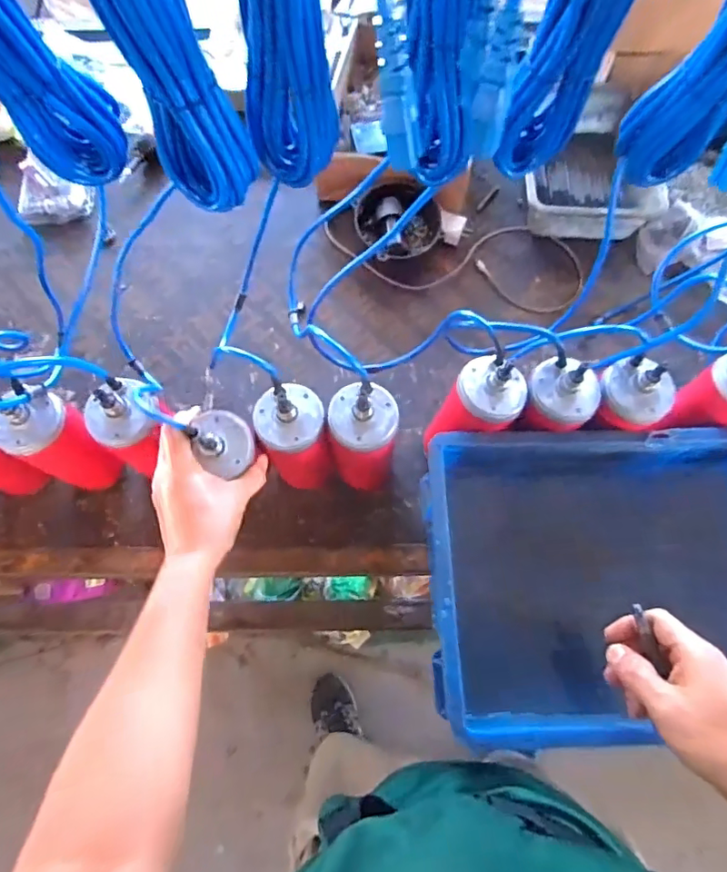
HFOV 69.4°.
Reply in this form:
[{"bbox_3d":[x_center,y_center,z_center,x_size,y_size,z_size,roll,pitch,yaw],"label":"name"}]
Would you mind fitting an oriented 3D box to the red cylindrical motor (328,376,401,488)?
[{"bbox_3d":[0.000,0.004,0.614,0.068,0.205,0.067,0,70,0],"label":"red cylindrical motor"}]

